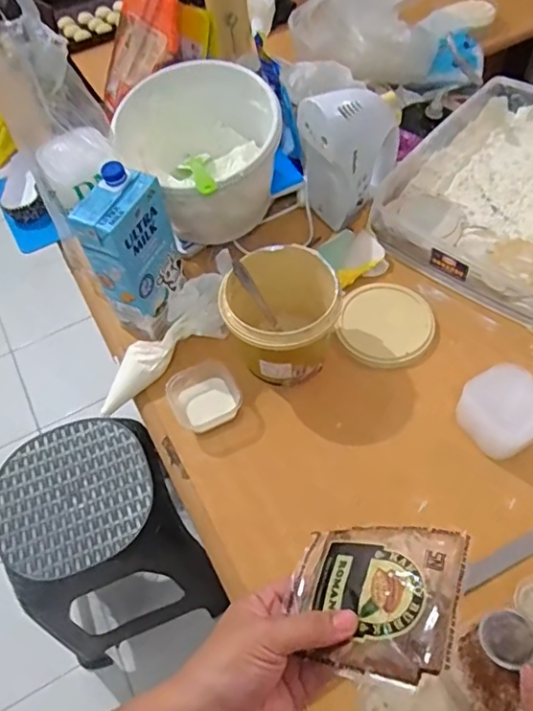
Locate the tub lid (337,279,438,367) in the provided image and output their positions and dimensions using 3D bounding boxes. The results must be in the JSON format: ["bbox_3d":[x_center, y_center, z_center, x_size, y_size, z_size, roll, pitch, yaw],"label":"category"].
[{"bbox_3d":[0.151,-0.040,0.700,0.115,0.008,0.113,-3,73,9],"label":"tub lid"}]

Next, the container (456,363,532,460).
[{"bbox_3d":[0.255,0.061,0.597,0.080,0.059,0.084,-27,59,-13],"label":"container"}]

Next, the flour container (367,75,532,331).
[{"bbox_3d":[0.357,-0.240,0.786,0.287,0.066,0.378,33,65,23],"label":"flour container"}]

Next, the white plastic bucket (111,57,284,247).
[{"bbox_3d":[-0.085,-0.265,0.739,0.197,0.146,0.225,-15,57,-5],"label":"white plastic bucket"}]

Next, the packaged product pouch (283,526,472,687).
[{"bbox_3d":[0.063,0.146,0.337,0.108,0.010,0.088,-10,41,34],"label":"packaged product pouch"}]

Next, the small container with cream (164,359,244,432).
[{"bbox_3d":[-0.073,0.050,0.656,0.081,0.029,0.088,-28,59,-14],"label":"small container with cream"}]

